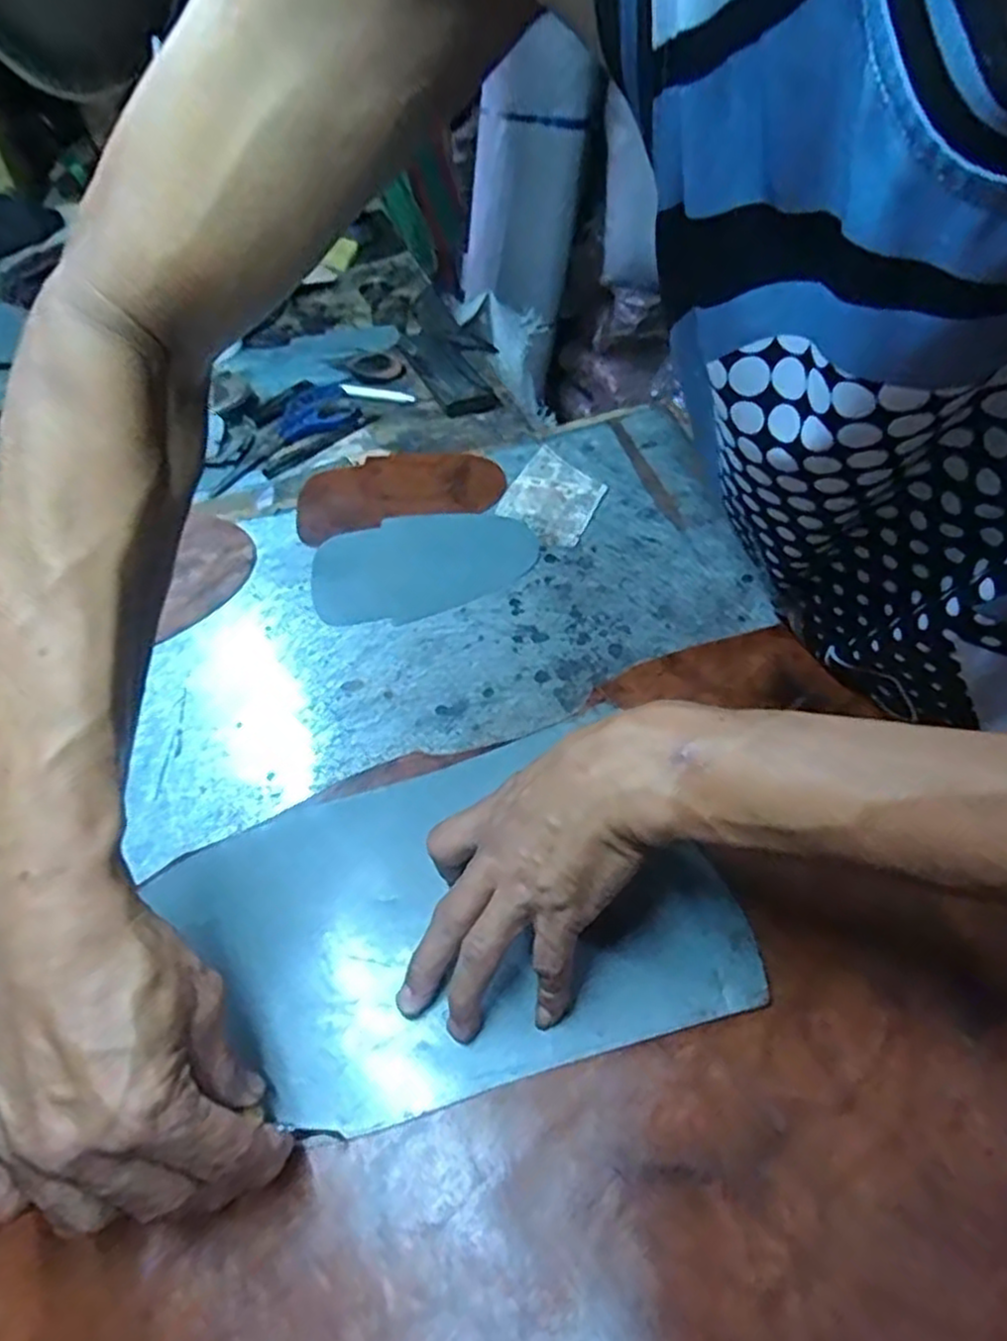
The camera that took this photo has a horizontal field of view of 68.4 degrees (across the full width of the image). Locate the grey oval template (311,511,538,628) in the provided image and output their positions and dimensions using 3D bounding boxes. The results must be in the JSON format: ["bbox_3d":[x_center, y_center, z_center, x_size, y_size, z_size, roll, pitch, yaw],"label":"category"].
[{"bbox_3d":[-0.059,-0.078,0.546,0.161,0.005,0.105,-12,50,-5],"label":"grey oval template"}]

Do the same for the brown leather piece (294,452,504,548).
[{"bbox_3d":[-0.086,-0.149,0.601,0.162,0.006,0.089,-13,55,-3],"label":"brown leather piece"}]

